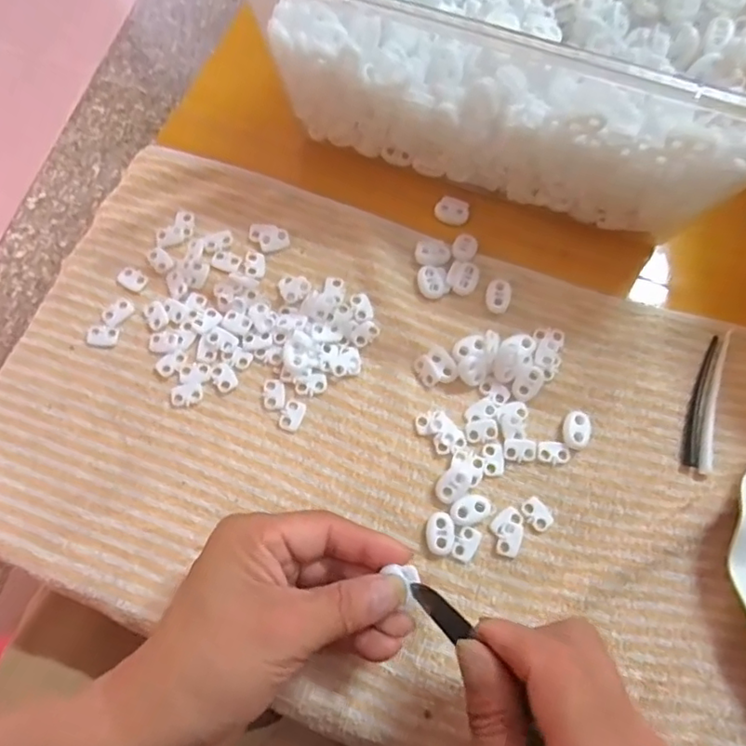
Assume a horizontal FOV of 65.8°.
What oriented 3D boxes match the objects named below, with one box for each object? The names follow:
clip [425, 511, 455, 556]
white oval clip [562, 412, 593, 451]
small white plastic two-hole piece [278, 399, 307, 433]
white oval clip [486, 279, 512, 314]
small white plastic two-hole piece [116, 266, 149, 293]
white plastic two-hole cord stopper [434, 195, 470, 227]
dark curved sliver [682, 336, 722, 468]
[{"bbox_3d":[0.036,0.088,0.315,0.015,0.006,0.022,8,72,1],"label":"clip"},{"bbox_3d":[0.118,0.033,0.334,0.016,0.008,0.021,20,72,5],"label":"white oval clip"},{"bbox_3d":[-0.047,0.025,0.334,0.012,0.004,0.018,20,72,5],"label":"small white plastic two-hole piece"},{"bbox_3d":[0.078,-0.048,0.358,0.015,0.005,0.021,21,73,5],"label":"white oval clip"},{"bbox_3d":[-0.150,-0.059,0.360,0.018,0.004,0.013,32,74,9],"label":"small white plastic two-hole piece"},{"bbox_3d":[0.052,-0.107,0.382,0.022,0.005,0.018,26,73,7],"label":"white plastic two-hole cord stopper"},{"bbox_3d":[0.194,0.016,0.342,0.009,0.004,0.082,19,72,5],"label":"dark curved sliver"}]

